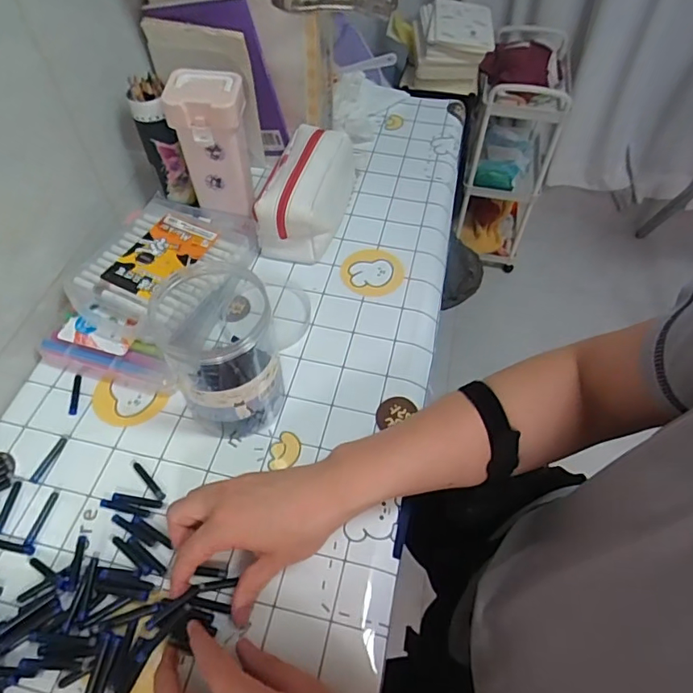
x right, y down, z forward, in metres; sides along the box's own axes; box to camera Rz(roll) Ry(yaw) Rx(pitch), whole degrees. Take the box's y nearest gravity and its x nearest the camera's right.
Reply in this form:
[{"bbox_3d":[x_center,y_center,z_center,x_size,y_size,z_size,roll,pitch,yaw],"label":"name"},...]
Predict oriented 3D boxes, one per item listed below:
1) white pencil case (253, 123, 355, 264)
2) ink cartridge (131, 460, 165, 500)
[{"bbox_3d":[-0.047,-0.208,0.667,0.090,0.091,0.192,10,54,6],"label":"white pencil case"},{"bbox_3d":[-0.187,0.124,0.478,0.053,0.004,0.008,38,62,24],"label":"ink cartridge"}]

